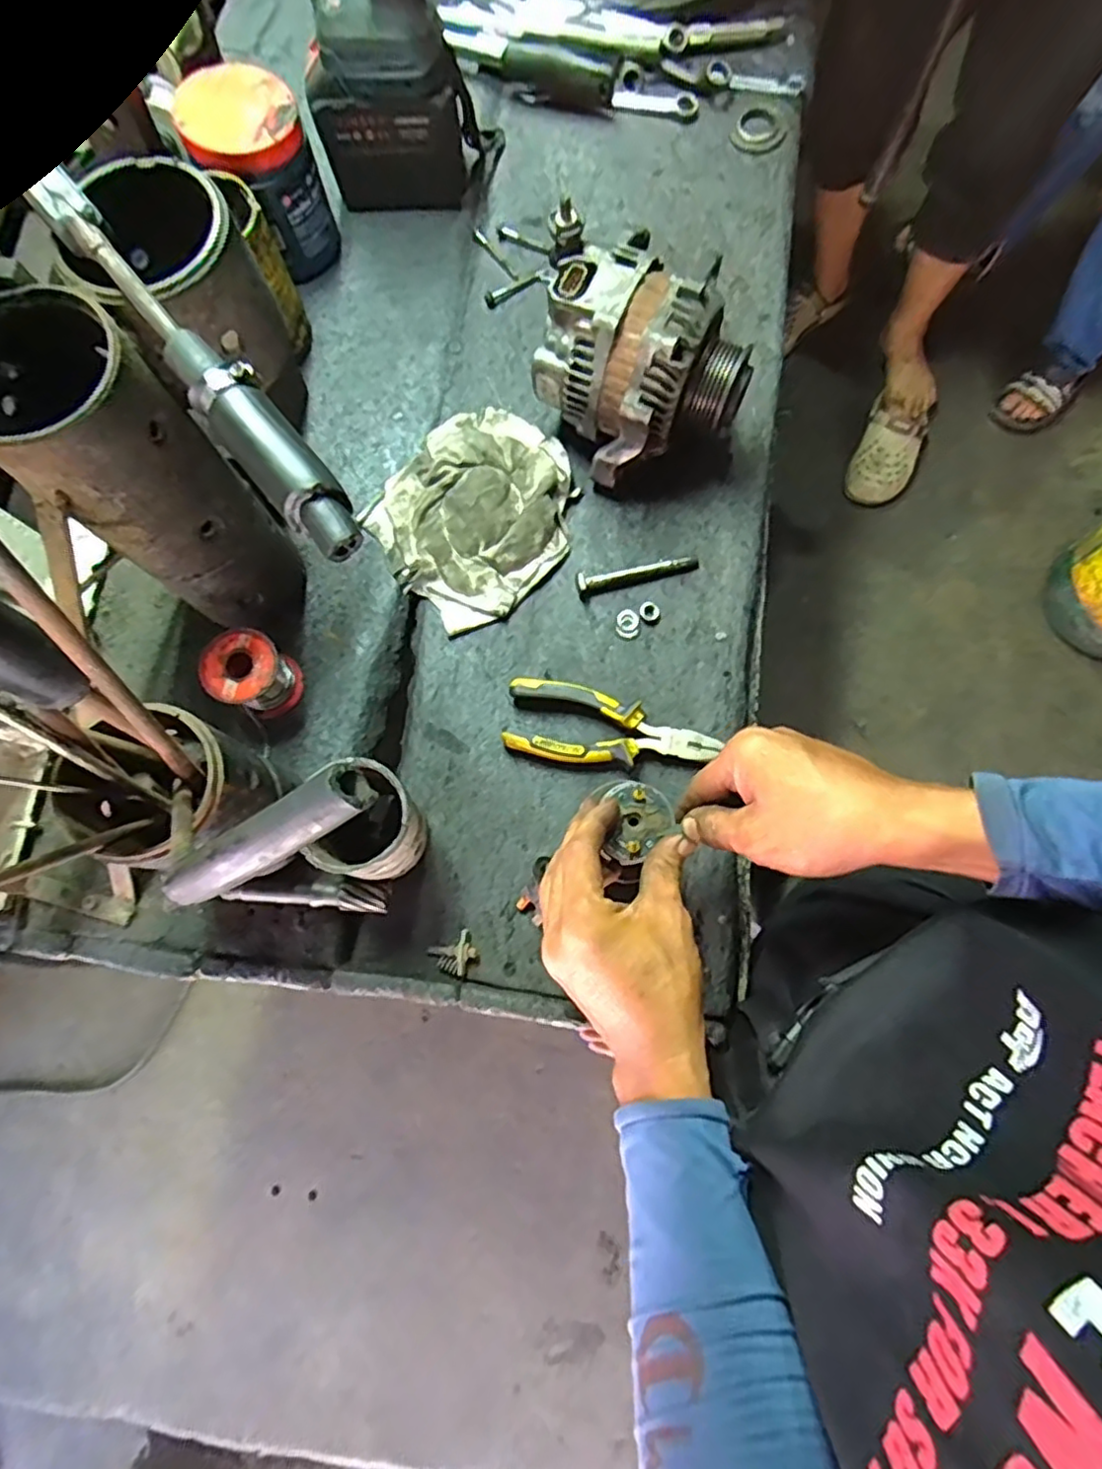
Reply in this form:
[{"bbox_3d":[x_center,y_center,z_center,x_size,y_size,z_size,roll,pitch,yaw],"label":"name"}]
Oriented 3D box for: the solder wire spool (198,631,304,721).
[{"bbox_3d":[-0.218,-0.043,0.485,0.053,0.053,0.050,0,78,1],"label":"solder wire spool"}]

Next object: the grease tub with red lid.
[{"bbox_3d":[-0.233,-0.455,0.533,0.082,0.116,0.090,0,78,1],"label":"grease tub with red lid"}]

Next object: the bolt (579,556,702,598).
[{"bbox_3d":[0.071,-0.132,0.537,0.100,0.014,0.016,-15,78,-2],"label":"bolt"}]

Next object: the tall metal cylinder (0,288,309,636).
[{"bbox_3d":[-0.241,-0.150,0.412,0.082,0.216,0.099,-44,81,-7],"label":"tall metal cylinder"}]

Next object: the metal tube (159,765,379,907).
[{"bbox_3d":[-0.095,0.036,0.218,0.083,0.014,0.017,-29,80,14],"label":"metal tube"}]

